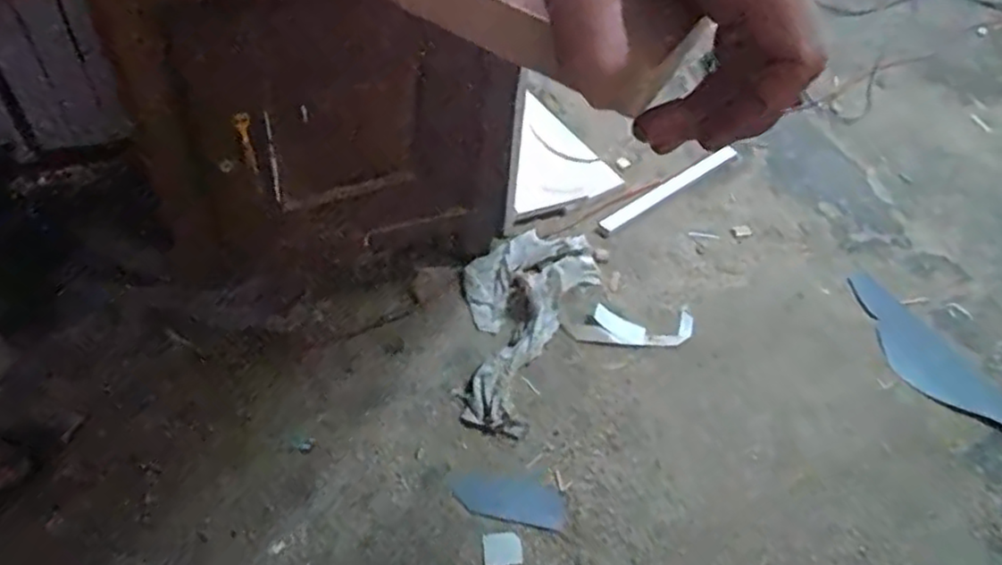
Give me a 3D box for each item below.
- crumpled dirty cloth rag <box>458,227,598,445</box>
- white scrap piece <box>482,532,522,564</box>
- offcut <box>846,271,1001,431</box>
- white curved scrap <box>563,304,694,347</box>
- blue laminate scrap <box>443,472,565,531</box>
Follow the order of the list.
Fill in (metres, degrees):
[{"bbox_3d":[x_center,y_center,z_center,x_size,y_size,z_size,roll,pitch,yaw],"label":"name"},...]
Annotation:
[{"bbox_3d":[0.017,0.055,1.185,0.206,0.052,0.424,24,51,11],"label":"crumpled dirty cloth rag"},{"bbox_3d":[0.002,0.373,0.952,0.050,0.004,0.047,-5,52,-13],"label":"white scrap piece"},{"bbox_3d":[0.752,0.124,1.235,0.144,0.008,0.350,-21,57,-24],"label":"offcut"},{"bbox_3d":[0.229,0.078,1.211,0.232,0.015,0.074,4,50,-6],"label":"white curved scrap"},{"bbox_3d":[0.008,0.316,1.004,0.170,0.007,0.067,12,50,1],"label":"blue laminate scrap"}]

